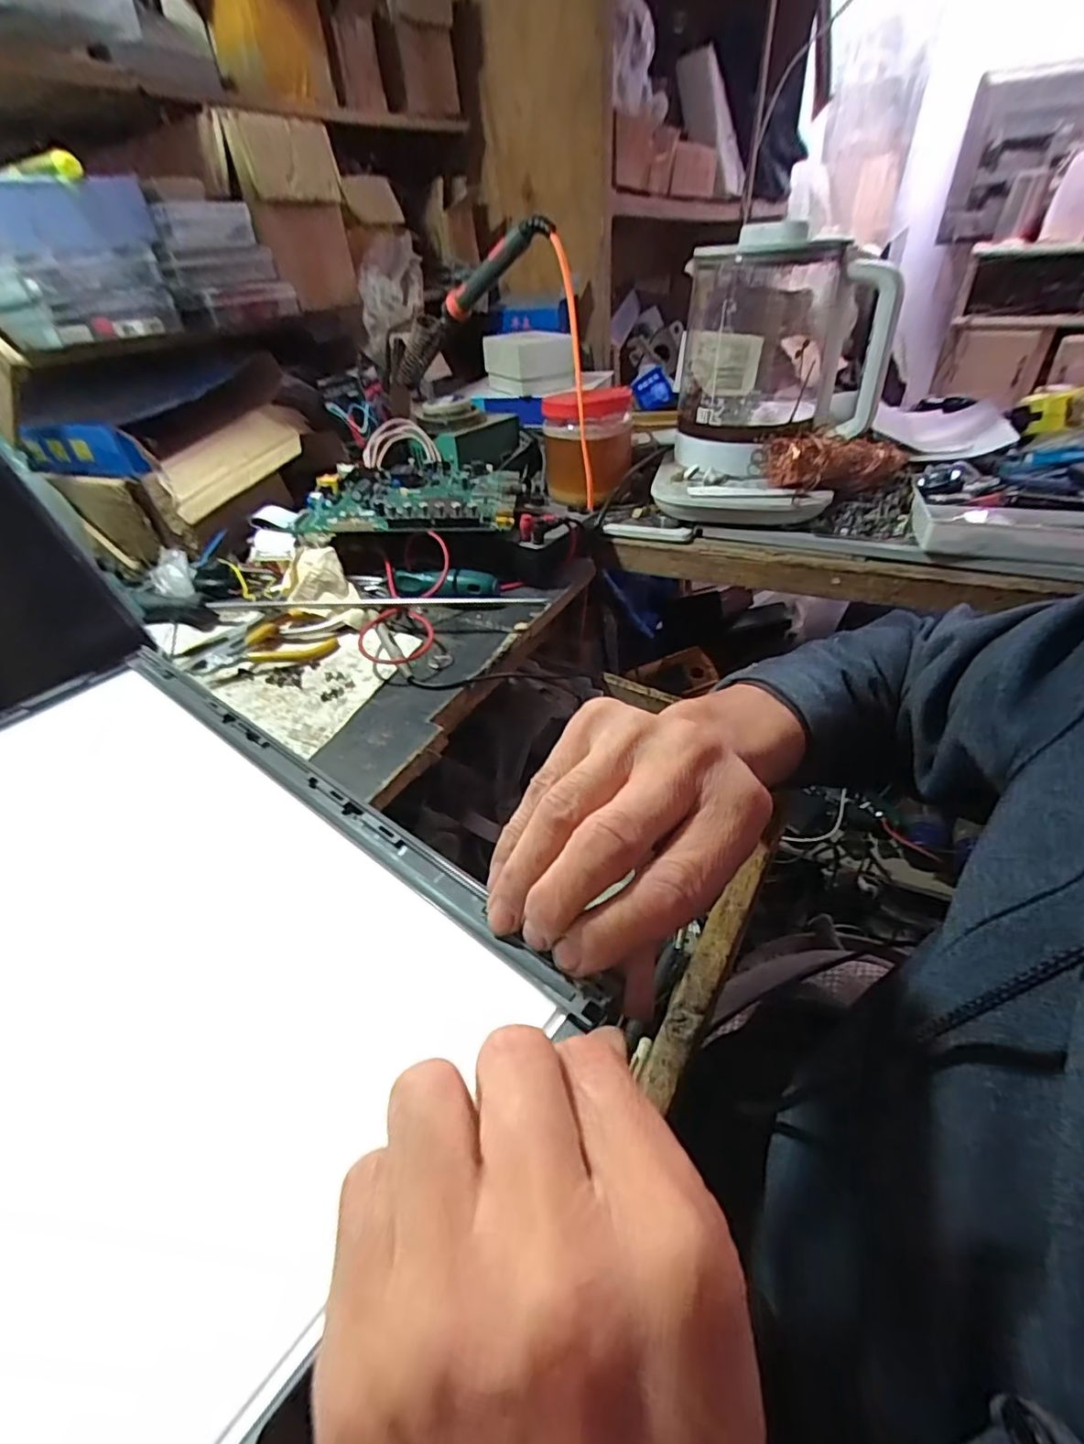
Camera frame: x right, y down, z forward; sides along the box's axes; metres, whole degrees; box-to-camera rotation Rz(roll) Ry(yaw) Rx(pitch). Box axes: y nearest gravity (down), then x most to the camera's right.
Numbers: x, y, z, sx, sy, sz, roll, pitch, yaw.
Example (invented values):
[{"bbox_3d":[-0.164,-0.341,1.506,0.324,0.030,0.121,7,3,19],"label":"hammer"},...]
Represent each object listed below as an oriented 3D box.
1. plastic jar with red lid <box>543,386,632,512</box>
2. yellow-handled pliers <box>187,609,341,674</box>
[{"bbox_3d":[0.049,-0.293,0.642,0.091,0.109,0.075,0,39,5],"label":"plastic jar with red lid"},{"bbox_3d":[-0.225,-0.063,0.489,0.110,0.020,0.050,-14,40,-12],"label":"yellow-handled pliers"}]

